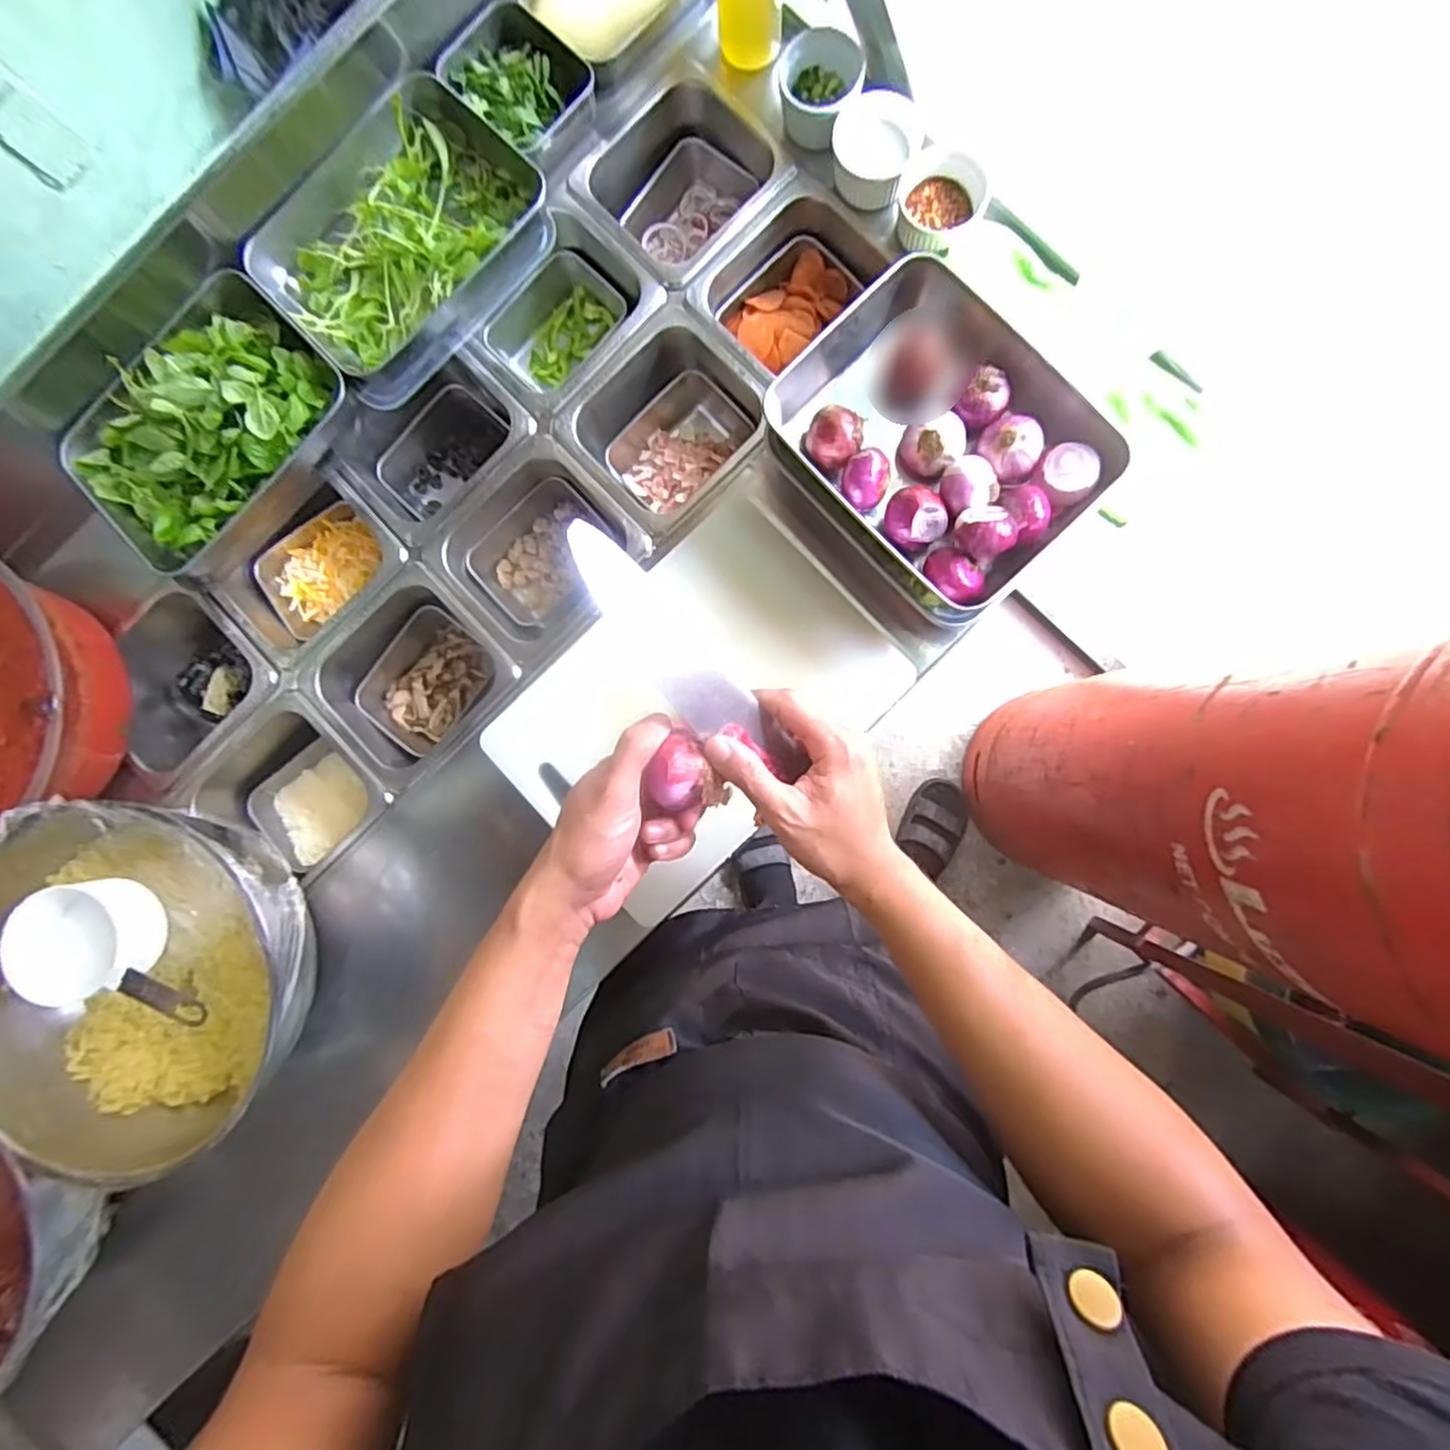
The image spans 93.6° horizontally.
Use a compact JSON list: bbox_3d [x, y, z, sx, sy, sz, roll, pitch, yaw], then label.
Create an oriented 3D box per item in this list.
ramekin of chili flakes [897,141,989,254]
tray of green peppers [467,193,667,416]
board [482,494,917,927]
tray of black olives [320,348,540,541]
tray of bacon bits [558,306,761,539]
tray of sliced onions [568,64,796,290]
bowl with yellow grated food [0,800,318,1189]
[{"bbox_3d":[0.194,-0.478,0.621,0.070,0.047,0.068,0,89,4],"label":"ramekin of chili flakes"},{"bbox_3d":[-0.161,-0.407,0.705,0.152,0.098,0.172,43,92,4],"label":"tray of green peppers"},{"bbox_3d":[-0.028,-0.020,0.642,0.345,0.022,0.239,-42,86,2],"label":"board"},{"bbox_3d":[-0.286,-0.278,0.718,0.175,0.122,0.145,-45,86,2],"label":"tray of black olives"},{"bbox_3d":[-0.053,-0.290,0.689,0.161,0.104,0.173,44,92,4],"label":"tray of bacon bits"},{"bbox_3d":[-0.038,-0.535,0.701,0.178,0.098,0.169,-44,86,2],"label":"tray of sliced onions"},{"bbox_3d":[-0.514,0.205,0.596,0.294,0.138,0.285,0,89,4],"label":"bowl with yellow grated food"}]

